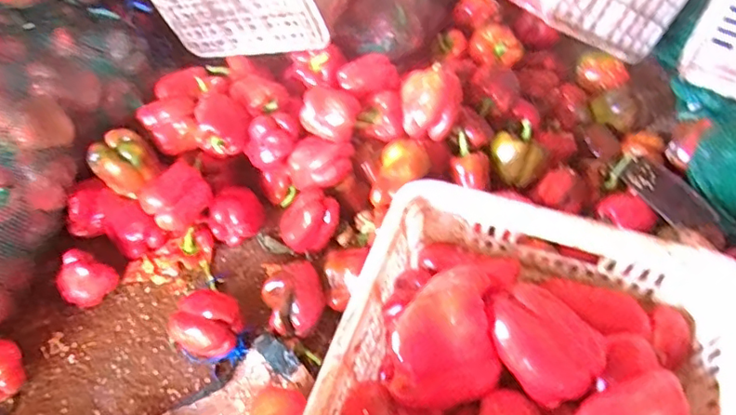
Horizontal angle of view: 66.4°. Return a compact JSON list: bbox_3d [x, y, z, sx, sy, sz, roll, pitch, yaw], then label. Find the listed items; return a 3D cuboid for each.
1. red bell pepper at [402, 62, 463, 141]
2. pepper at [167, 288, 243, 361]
[{"bbox_3d":[0.111,-0.184,0.991,0.103,0.099,0.102,6,50,3],"label":"red bell pepper"},{"bbox_3d":[-0.235,0.173,0.845,0.097,0.092,0.083,9,51,6],"label":"pepper"}]

